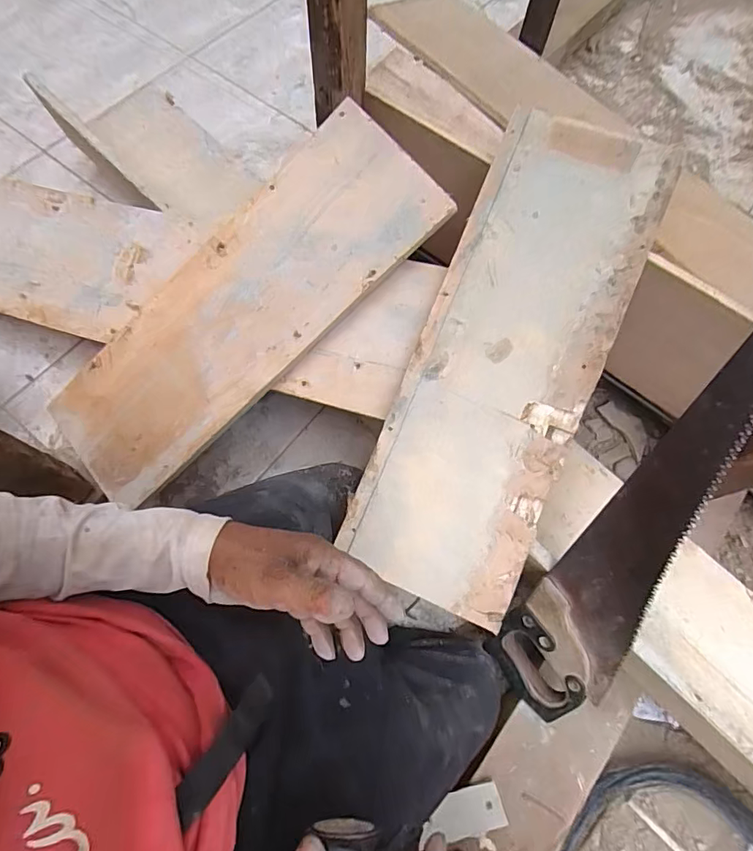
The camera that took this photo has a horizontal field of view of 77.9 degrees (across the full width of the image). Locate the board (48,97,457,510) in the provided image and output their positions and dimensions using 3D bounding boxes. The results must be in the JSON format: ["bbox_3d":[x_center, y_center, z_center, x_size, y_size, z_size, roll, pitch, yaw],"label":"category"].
[{"bbox_3d":[-0.182,-0.142,0.596,0.559,0.017,0.207,-41,80,8],"label":"board"}]

